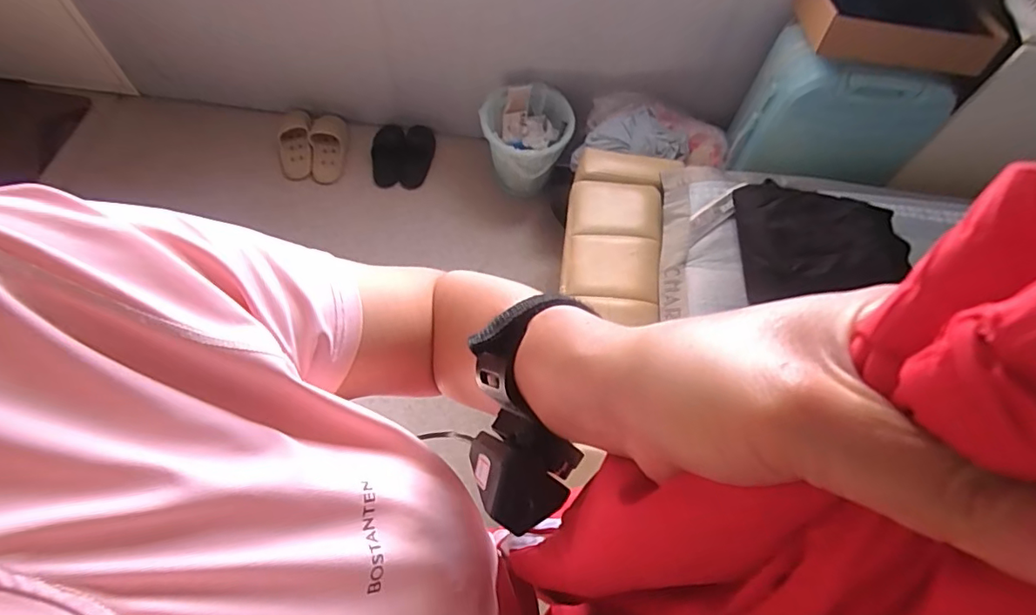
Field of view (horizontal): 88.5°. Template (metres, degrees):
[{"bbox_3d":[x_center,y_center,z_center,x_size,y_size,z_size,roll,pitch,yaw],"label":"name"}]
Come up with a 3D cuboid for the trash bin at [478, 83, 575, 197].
[{"bbox_3d":[0.029,-0.545,1.674,0.259,0.230,0.294,11,62,2],"label":"trash bin"}]

